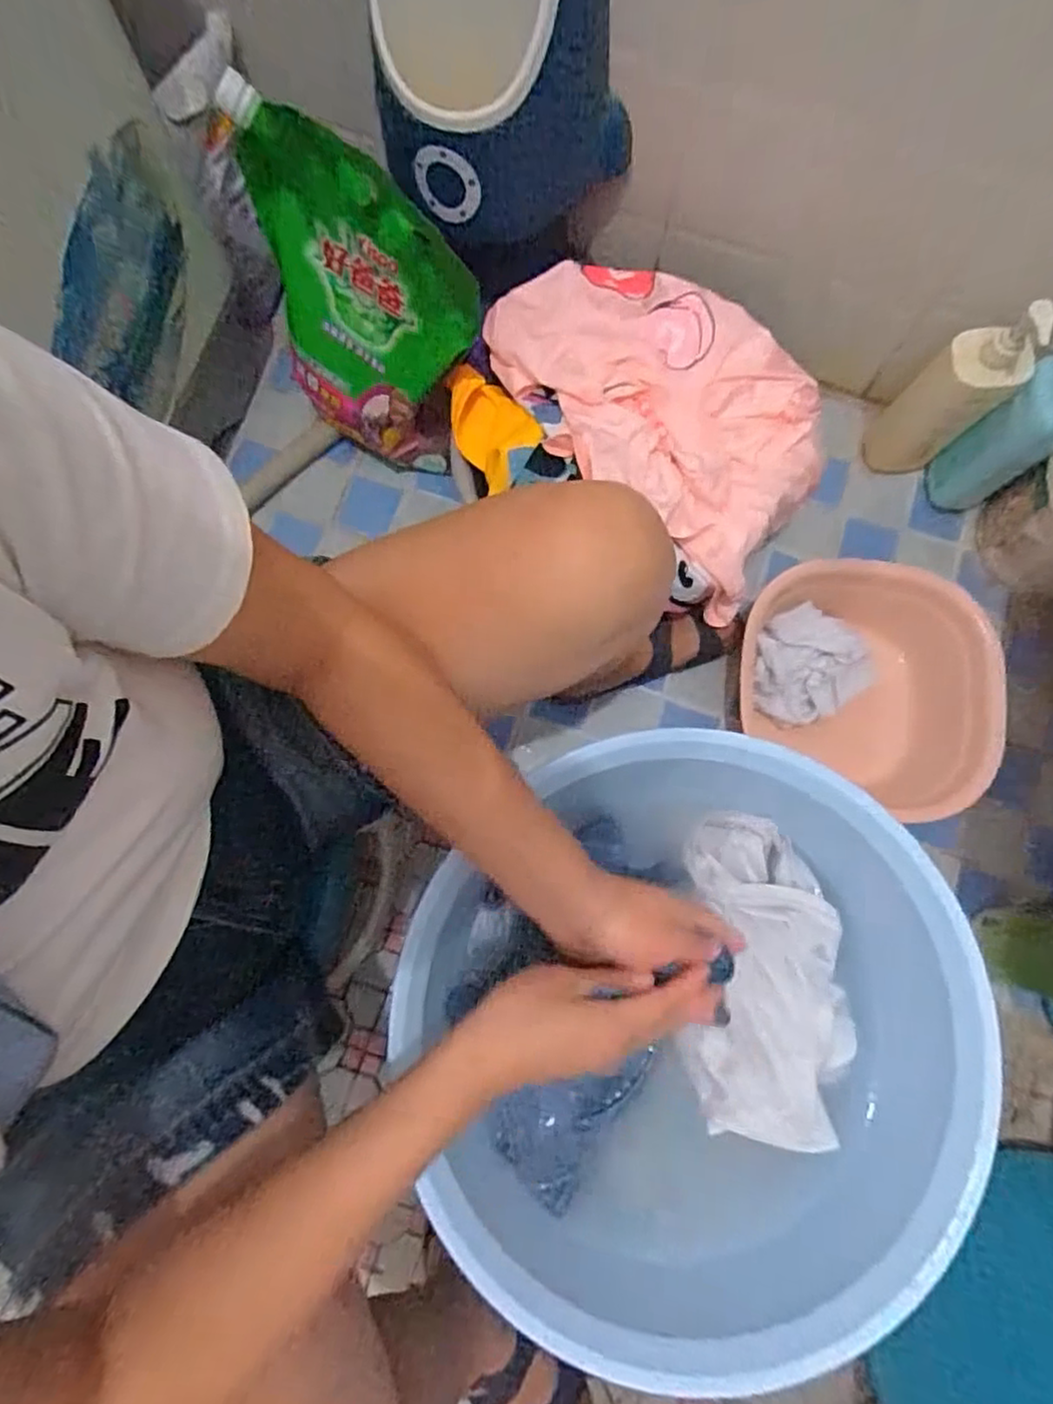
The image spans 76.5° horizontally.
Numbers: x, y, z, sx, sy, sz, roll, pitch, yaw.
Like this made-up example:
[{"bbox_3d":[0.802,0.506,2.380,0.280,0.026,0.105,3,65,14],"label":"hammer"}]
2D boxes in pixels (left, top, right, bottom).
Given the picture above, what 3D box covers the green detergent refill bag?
[{"bbox_3d":[-0.185,-0.392,0.696,0.280,0.325,0.087,37,78,7],"label":"green detergent refill bag"}]

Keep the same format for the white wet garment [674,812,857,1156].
[{"bbox_3d":[0.190,0.206,0.511,0.127,0.042,0.228,4,77,-1],"label":"white wet garment"}]

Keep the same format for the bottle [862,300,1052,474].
[{"bbox_3d":[0.475,-0.343,0.757,0.082,0.243,0.055,7,77,0],"label":"bottle"}]

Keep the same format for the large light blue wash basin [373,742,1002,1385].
[{"bbox_3d":[0.116,0.237,0.508,0.380,0.146,0.383,0,77,-1],"label":"large light blue wash basin"}]

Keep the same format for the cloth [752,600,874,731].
[{"bbox_3d":[0.320,-0.039,0.776,0.136,0.054,0.124,-41,81,-10],"label":"cloth"}]

